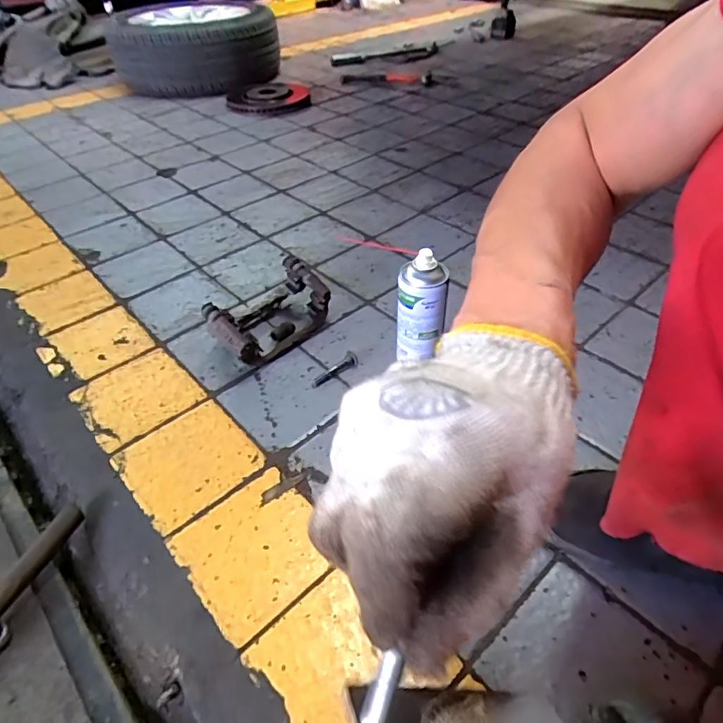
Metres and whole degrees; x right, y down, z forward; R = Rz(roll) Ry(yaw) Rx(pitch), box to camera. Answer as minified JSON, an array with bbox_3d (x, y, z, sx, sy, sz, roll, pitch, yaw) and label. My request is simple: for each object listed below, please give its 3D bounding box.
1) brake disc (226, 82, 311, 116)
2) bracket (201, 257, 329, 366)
[{"bbox_3d":[-0.307,-0.877,1.636,0.268,0.035,0.287,-2,45,2],"label":"brake disc"},{"bbox_3d":[-0.144,-0.074,0.771,0.101,0.085,0.187,31,53,30],"label":"bracket"}]

